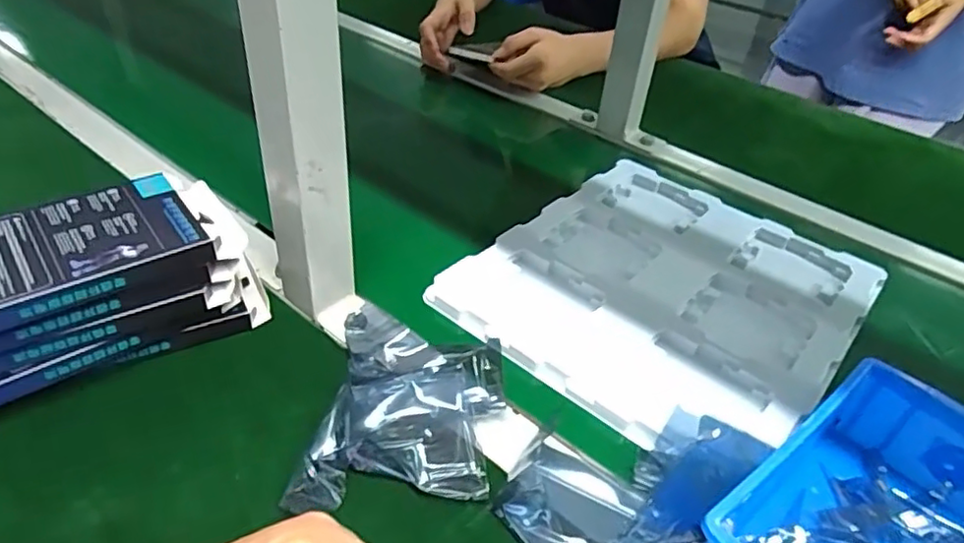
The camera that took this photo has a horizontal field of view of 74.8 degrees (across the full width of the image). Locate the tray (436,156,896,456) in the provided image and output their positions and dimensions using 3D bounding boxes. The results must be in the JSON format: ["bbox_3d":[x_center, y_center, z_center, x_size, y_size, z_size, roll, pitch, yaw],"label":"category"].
[{"bbox_3d":[0.157,0.010,0.534,0.269,0.015,0.312,30,44,29],"label":"tray"}]

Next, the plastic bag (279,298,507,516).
[{"bbox_3d":[-0.044,0.075,0.408,0.115,0.037,0.149,7,37,1],"label":"plastic bag"}]

